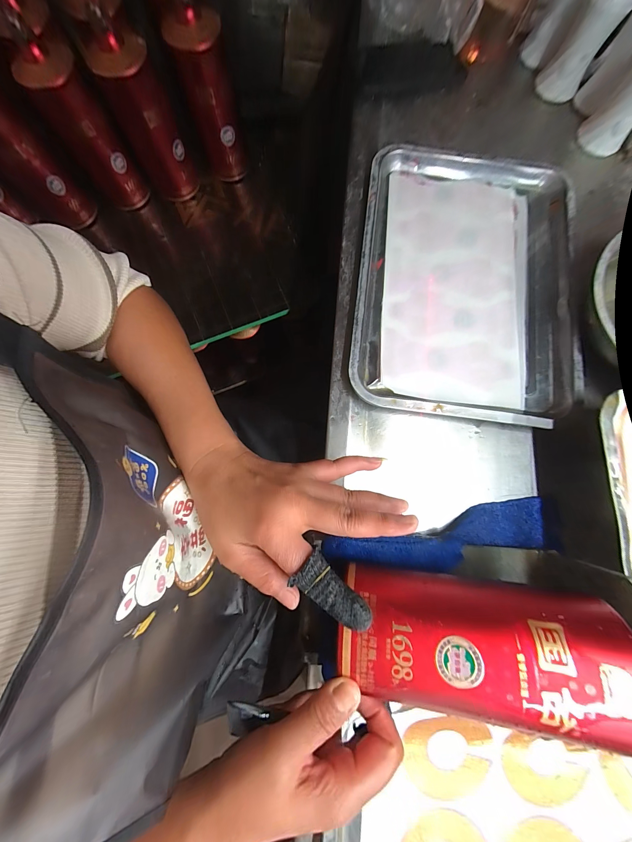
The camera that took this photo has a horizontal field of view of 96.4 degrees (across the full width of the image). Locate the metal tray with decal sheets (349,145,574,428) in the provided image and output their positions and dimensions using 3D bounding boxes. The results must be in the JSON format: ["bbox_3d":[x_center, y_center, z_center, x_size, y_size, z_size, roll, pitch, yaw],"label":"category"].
[{"bbox_3d":[0.178,-0.170,0.337,0.248,0.025,0.341,8,79,1],"label":"metal tray with decal sheets"}]

